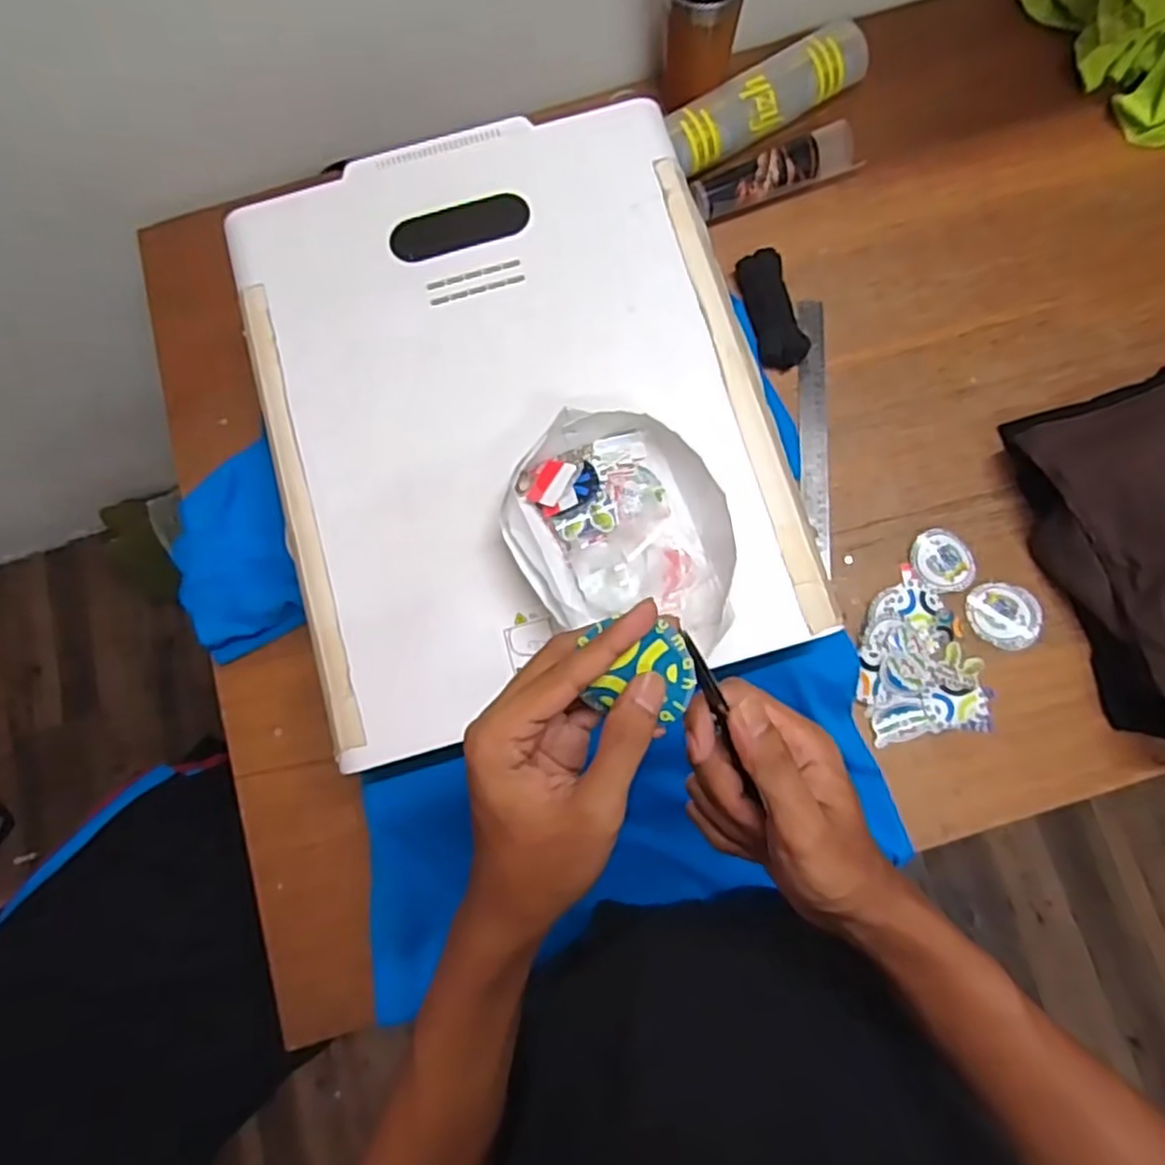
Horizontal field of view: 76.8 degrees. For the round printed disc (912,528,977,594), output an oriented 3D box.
[{"bbox_3d":[0.355,-0.022,0.724,0.056,0.005,0.064,-24,82,1],"label":"round printed disc"}]

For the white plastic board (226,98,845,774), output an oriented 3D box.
[{"bbox_3d":[-0.059,-0.150,0.604,0.401,0.019,0.499,-16,78,-2],"label":"white plastic board"}]

